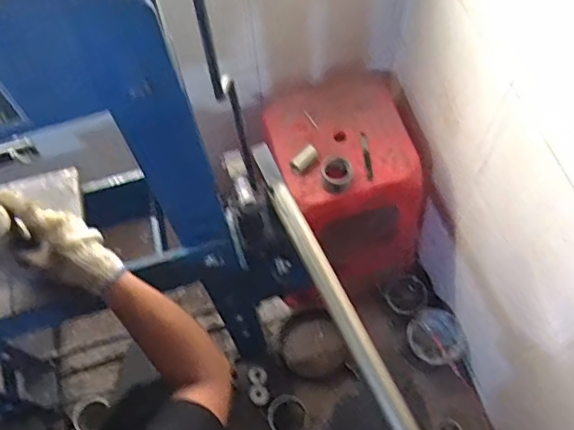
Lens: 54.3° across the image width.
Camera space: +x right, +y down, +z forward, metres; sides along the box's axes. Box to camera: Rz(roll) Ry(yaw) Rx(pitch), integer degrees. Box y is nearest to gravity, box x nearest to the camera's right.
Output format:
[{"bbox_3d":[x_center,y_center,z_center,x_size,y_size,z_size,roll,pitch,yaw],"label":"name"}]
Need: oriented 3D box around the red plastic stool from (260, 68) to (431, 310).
[{"bbox_3d":[0.132,-0.069,1.242,0.308,0.386,0.301,-15,63,-4],"label":"red plastic stool"}]

